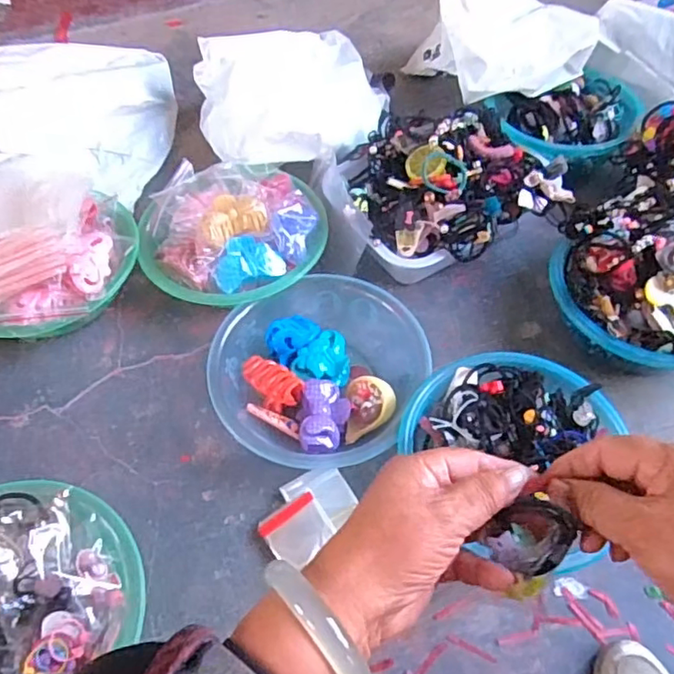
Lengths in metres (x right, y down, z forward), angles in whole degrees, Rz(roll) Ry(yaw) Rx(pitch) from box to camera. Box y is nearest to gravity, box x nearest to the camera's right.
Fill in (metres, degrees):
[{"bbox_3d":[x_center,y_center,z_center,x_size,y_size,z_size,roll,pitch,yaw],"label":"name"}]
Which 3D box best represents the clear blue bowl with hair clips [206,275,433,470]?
[{"bbox_3d":[-0.022,0.042,0.682,0.224,0.071,0.218,0,57,0],"label":"clear blue bowl with hair clips"}]

